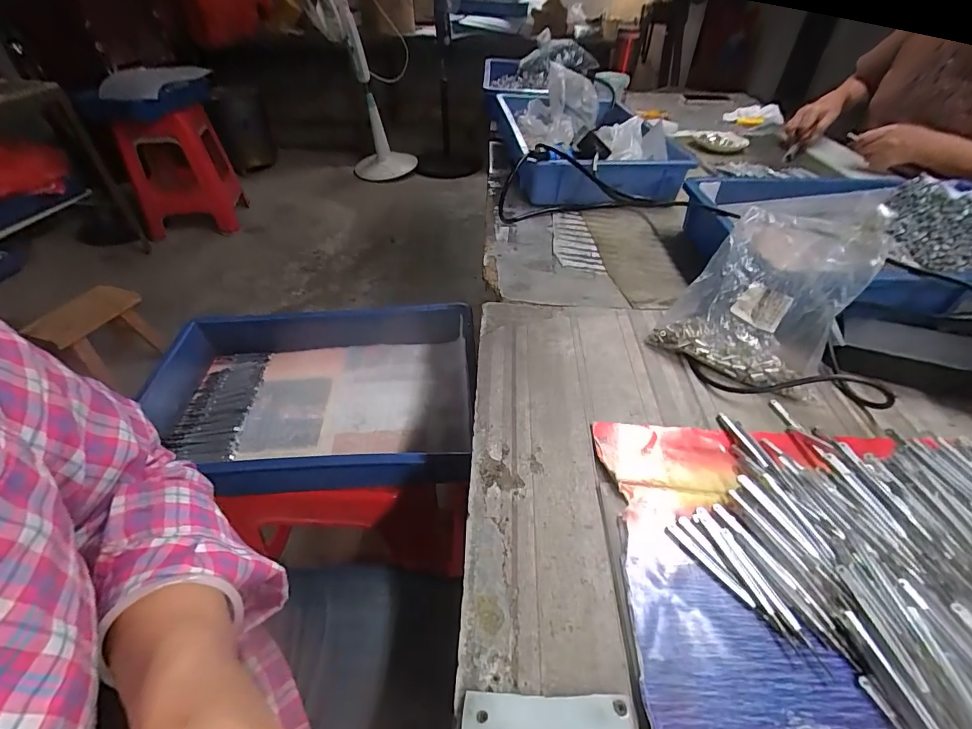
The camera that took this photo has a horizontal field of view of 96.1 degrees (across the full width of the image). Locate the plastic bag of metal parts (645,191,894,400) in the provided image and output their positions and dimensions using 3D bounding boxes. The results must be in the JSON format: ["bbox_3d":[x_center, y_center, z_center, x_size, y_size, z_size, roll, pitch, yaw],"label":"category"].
[{"bbox_3d":[0.286,-0.073,0.455,0.155,0.060,0.188,26,93,26],"label":"plastic bag of metal parts"}]

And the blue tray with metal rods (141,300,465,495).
[{"bbox_3d":[-0.229,0.043,0.598,0.417,0.082,0.270,-3,43,-4],"label":"blue tray with metal rods"}]

